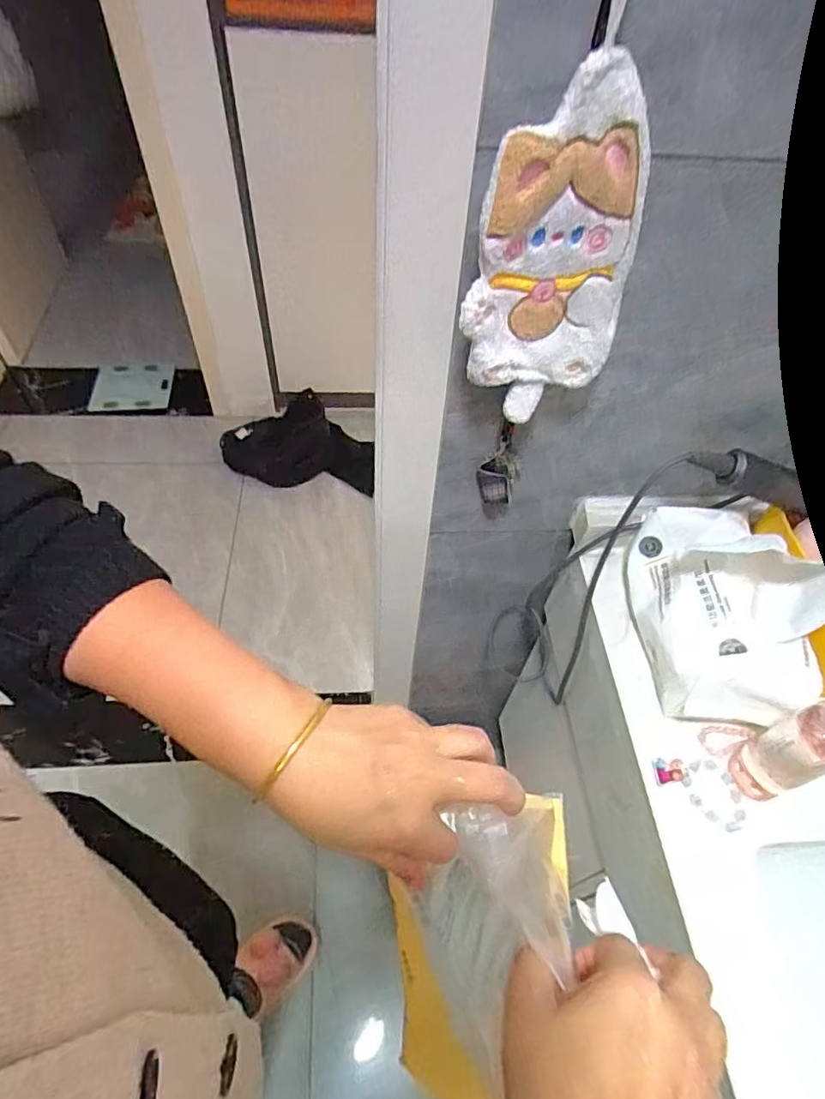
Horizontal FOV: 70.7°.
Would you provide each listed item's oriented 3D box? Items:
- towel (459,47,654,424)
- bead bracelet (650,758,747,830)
[{"bbox_3d":[0.102,-0.202,0.422,0.124,0.227,0.014,-9,54,-10],"label":"towel"},{"bbox_3d":[0.267,0.212,0.533,0.084,0.014,0.051,33,57,20],"label":"bead bracelet"}]

